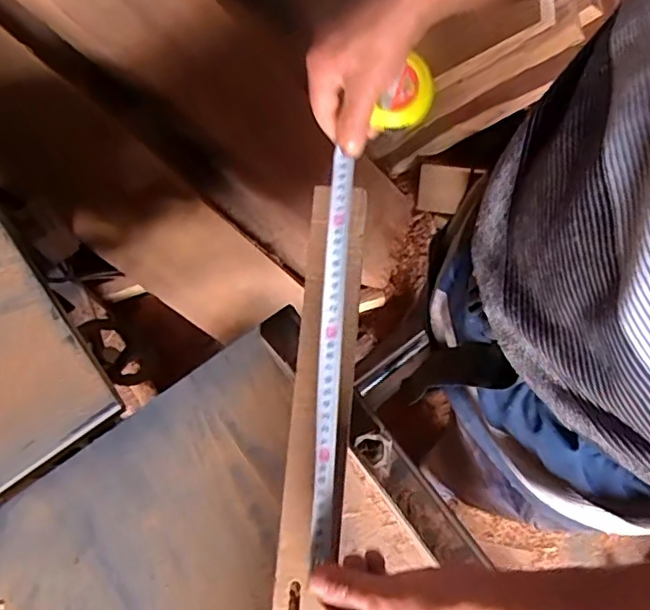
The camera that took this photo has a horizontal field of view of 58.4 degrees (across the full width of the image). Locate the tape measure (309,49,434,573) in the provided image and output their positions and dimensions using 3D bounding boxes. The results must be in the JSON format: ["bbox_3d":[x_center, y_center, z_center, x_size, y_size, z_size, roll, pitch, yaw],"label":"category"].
[{"bbox_3d":[0.023,-0.009,0.488,0.070,0.039,0.408,11,82,3],"label":"tape measure"}]

